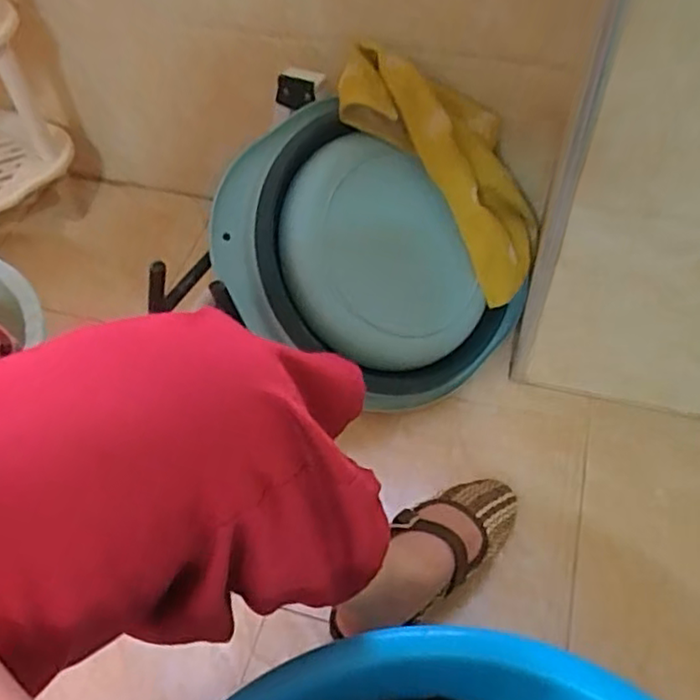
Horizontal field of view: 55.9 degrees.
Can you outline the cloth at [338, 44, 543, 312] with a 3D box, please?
[{"bbox_3d":[0.130,-0.230,0.785,0.085,0.327,0.144,-17,34,49],"label":"cloth"}]

